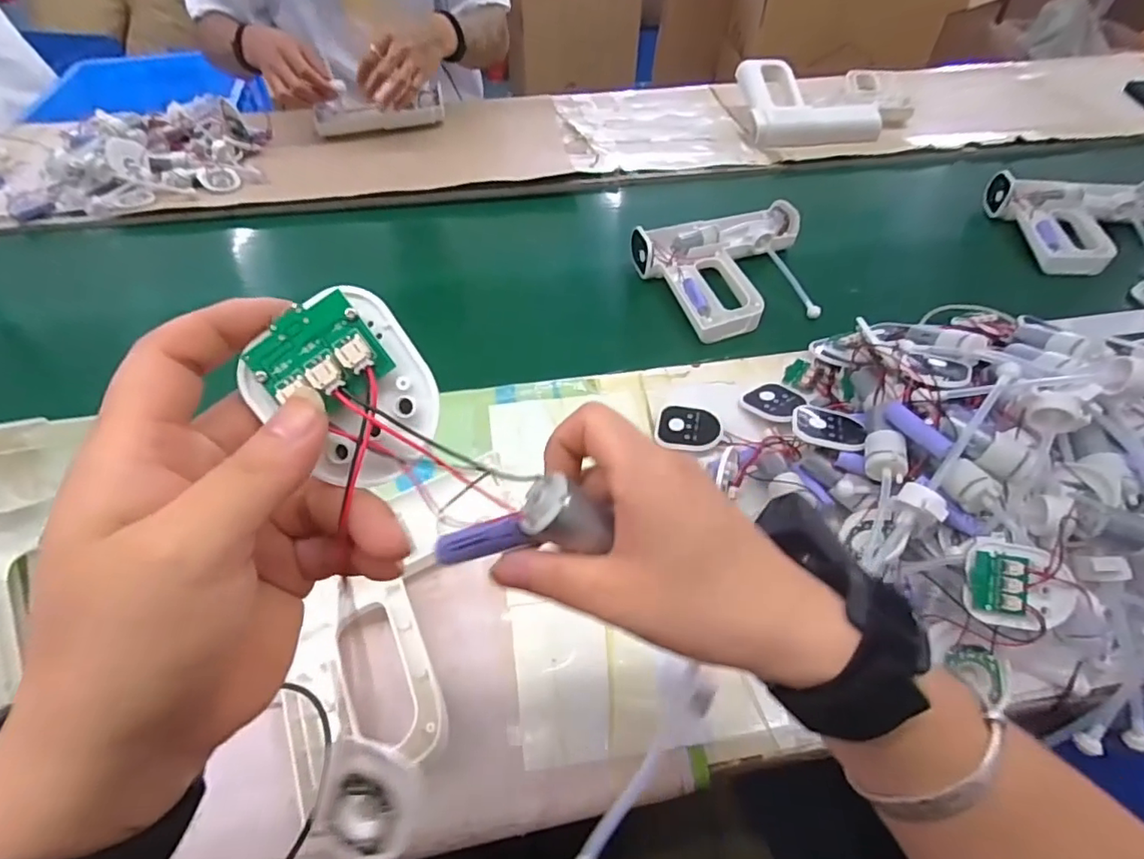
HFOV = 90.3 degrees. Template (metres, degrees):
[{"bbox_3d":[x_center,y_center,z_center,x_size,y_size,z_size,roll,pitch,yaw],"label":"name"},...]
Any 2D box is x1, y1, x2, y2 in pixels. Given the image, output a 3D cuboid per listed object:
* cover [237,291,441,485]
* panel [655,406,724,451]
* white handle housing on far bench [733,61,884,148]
[{"bbox_3d":[-0.065,-0.012,0.169,0.044,0.011,0.054,-43,97,-12],"label":"cover"},{"bbox_3d":[0.105,0.000,0.510,0.058,0.014,0.045,18,51,15],"label":"panel"},{"bbox_3d":[0.398,-0.553,0.960,0.207,0.065,0.198,-2,49,-2],"label":"white handle housing on far bench"}]

